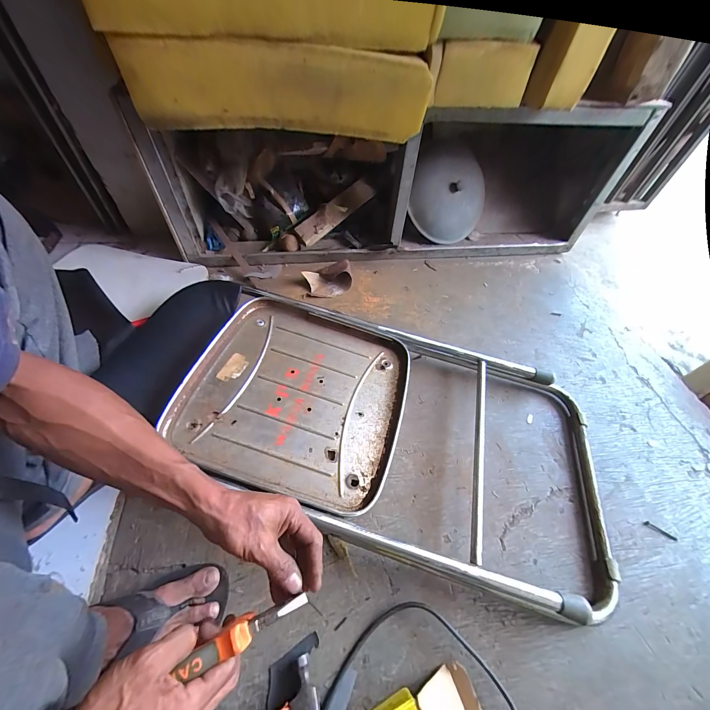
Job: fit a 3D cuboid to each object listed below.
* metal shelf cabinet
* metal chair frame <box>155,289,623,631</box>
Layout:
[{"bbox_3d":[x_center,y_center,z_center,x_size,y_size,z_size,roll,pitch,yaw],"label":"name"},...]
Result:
[{"bbox_3d":[0.137,-0.468,0.866,1.197,0.375,0.233,-10,54,-11],"label":"metal shelf cabinet"},{"bbox_3d":[0.072,0.128,0.583,0.766,0.095,0.426,14,53,7],"label":"metal chair frame"}]

